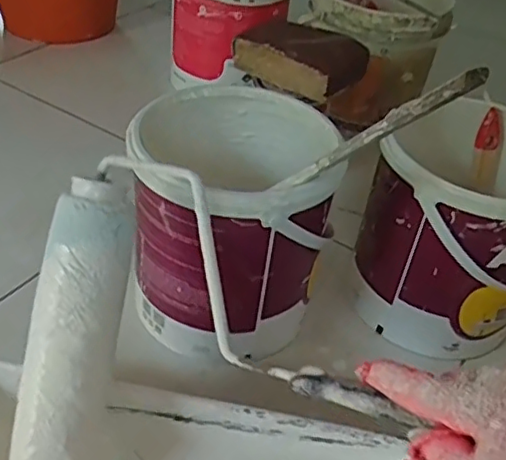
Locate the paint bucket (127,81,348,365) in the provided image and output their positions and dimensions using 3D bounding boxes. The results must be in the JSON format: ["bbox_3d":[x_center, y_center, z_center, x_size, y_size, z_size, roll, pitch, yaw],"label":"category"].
[{"bbox_3d":[-0.021,-0.009,0.580,0.164,0.180,0.173,4,40,-4],"label":"paint bucket"}]

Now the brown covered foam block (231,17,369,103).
[{"bbox_3d":[0.058,-0.210,0.759,0.139,0.054,0.099,30,45,24],"label":"brown covered foam block"}]

